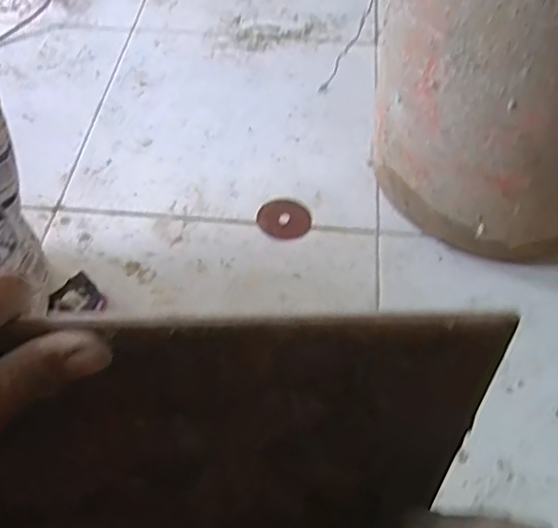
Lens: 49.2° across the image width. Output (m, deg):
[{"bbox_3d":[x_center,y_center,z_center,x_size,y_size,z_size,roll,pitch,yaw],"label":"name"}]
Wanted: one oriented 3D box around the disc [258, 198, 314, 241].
[{"bbox_3d":[0.009,-0.070,0.942,0.082,0.004,0.081,1,53,-1],"label":"disc"}]

